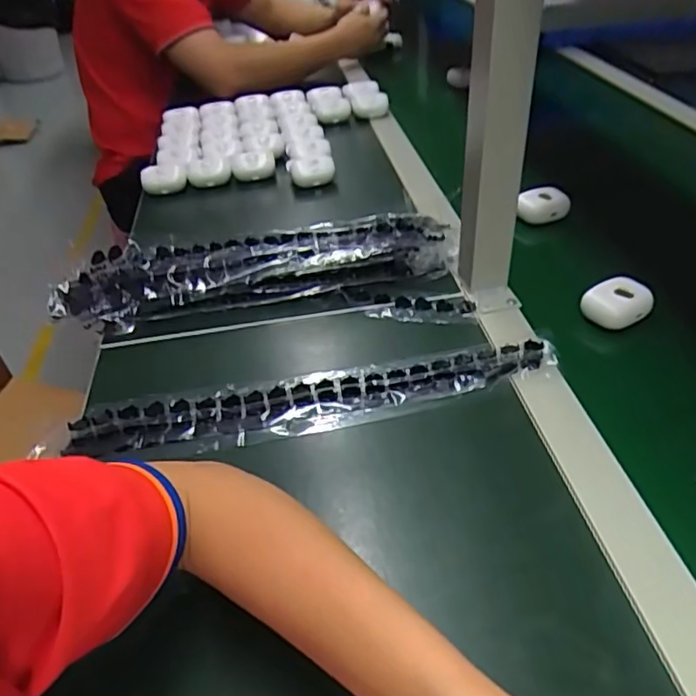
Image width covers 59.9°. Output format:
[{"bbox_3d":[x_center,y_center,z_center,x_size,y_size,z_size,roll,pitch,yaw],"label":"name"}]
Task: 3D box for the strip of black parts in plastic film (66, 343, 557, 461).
[{"bbox_3d":[-0.023,0.039,0.482,0.386,0.015,0.060,-9,39,-5],"label":"strip of black parts in plastic film"}]

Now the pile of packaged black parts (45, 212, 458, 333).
[{"bbox_3d":[-0.088,-0.084,0.610,0.397,0.057,0.093,-10,40,-7],"label":"pile of packaged black parts"}]

